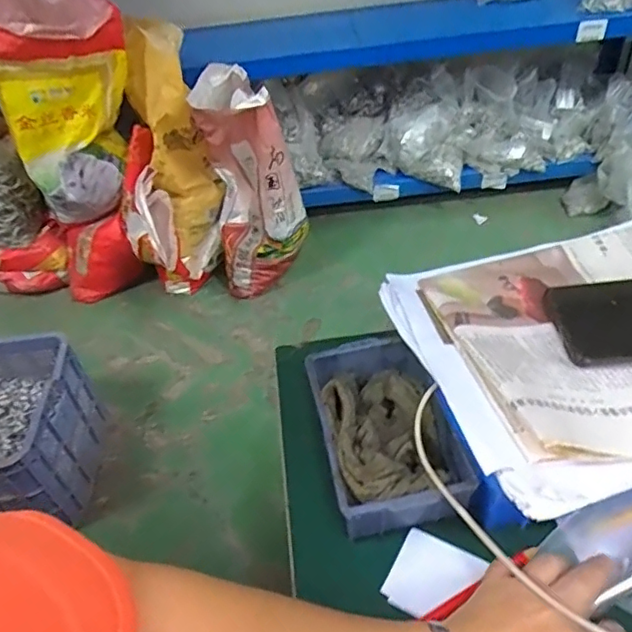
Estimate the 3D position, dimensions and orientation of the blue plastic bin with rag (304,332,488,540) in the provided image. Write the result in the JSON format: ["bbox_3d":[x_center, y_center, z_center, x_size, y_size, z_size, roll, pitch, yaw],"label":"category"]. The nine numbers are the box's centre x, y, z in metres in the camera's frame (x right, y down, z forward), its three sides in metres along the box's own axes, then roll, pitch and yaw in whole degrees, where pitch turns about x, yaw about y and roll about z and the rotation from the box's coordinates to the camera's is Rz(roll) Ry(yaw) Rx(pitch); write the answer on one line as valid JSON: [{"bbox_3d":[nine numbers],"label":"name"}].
[{"bbox_3d":[0.053,0.084,0.430,0.099,0.062,0.152,-11,43,-5],"label":"blue plastic bin with rag"}]

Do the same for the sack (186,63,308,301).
[{"bbox_3d":[-0.175,-0.359,1.610,0.260,0.617,0.210,-7,43,-1],"label":"sack"}]

